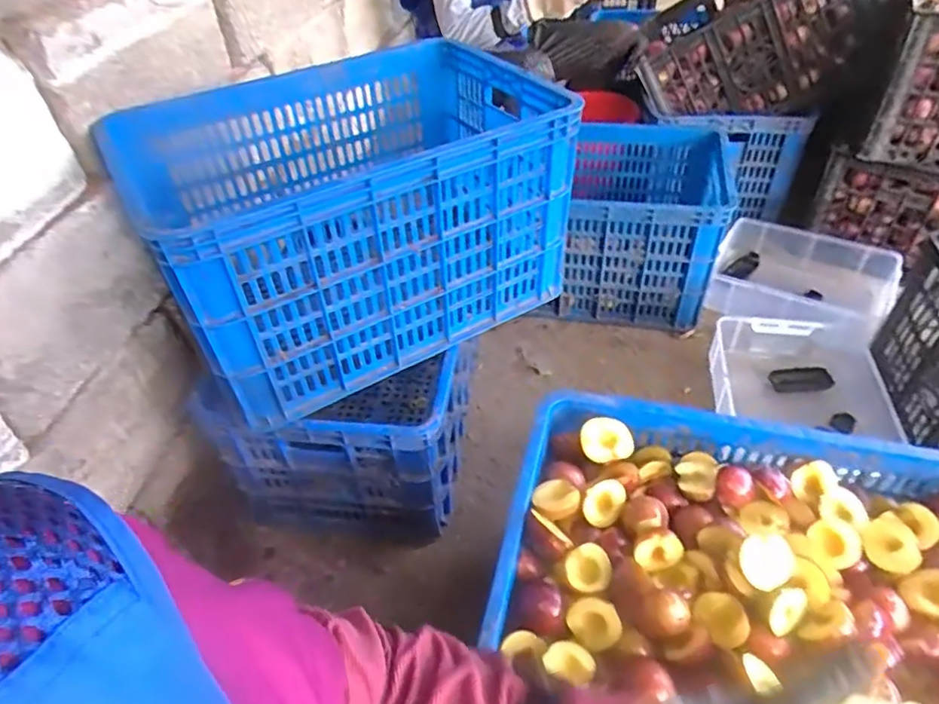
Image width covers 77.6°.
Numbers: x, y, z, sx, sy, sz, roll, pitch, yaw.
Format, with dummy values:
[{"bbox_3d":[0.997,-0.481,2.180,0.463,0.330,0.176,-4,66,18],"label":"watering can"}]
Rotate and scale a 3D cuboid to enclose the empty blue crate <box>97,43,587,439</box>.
[{"bbox_3d":[-0.173,-0.188,0.840,0.501,0.317,0.363,-29,48,-21],"label":"empty blue crate"}]

